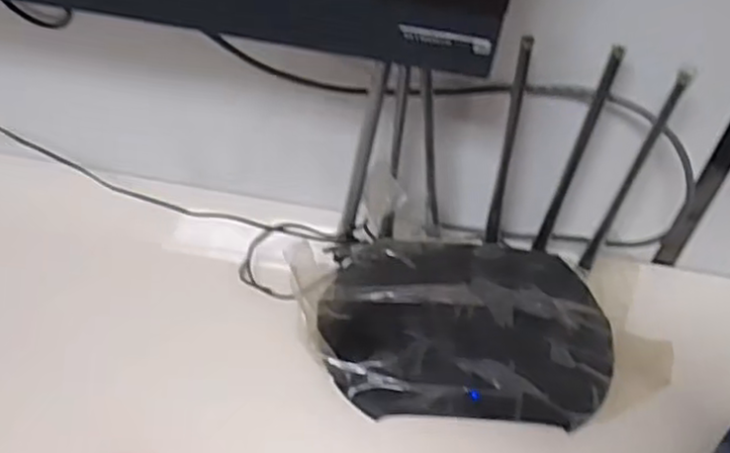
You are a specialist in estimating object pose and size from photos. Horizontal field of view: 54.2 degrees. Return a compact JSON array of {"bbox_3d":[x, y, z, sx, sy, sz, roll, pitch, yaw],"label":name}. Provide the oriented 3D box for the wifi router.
[{"bbox_3d":[0.083,0.010,0.484,0.216,0.186,0.177,7,43,8],"label":"wifi router"}]

